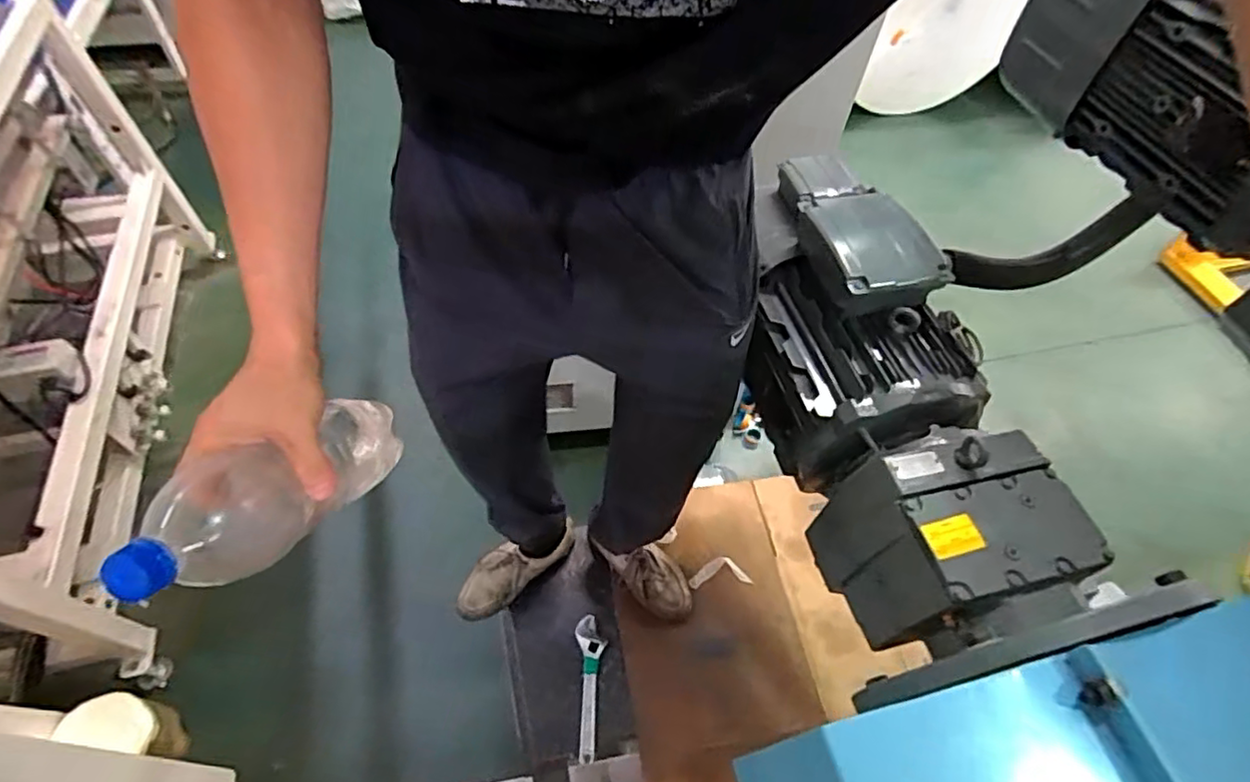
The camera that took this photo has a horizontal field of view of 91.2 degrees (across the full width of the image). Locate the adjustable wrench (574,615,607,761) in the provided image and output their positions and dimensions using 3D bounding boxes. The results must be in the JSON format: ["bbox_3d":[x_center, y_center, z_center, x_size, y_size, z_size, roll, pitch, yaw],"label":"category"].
[{"bbox_3d":[-0.064,0.535,1.111,0.053,0.021,0.238,1,55,-3],"label":"adjustable wrench"}]

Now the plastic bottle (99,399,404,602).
[{"bbox_3d":[-0.251,0.070,0.450,0.061,0.070,0.254,14,16,6],"label":"plastic bottle"}]

